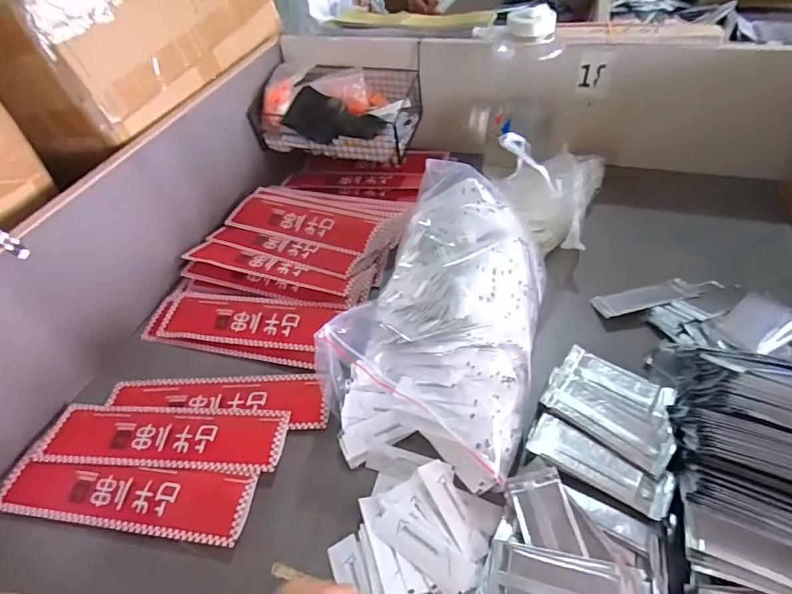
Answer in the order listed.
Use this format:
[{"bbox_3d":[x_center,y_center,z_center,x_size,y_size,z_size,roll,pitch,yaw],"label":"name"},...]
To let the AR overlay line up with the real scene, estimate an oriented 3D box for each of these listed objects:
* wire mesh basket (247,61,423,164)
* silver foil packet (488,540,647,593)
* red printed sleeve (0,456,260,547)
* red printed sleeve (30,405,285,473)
[{"bbox_3d":[-0.103,-0.330,0.834,0.268,0.101,0.143,7,48,14],"label":"wire mesh basket"},{"bbox_3d":[0.141,0.242,0.394,0.121,0.009,0.053,10,51,12],"label":"silver foil packet"},{"bbox_3d":[-0.289,0.208,0.493,0.286,0.012,0.066,1,50,9],"label":"red printed sleeve"},{"bbox_3d":[-0.265,0.157,0.536,0.284,0.008,0.071,1,44,8],"label":"red printed sleeve"}]

